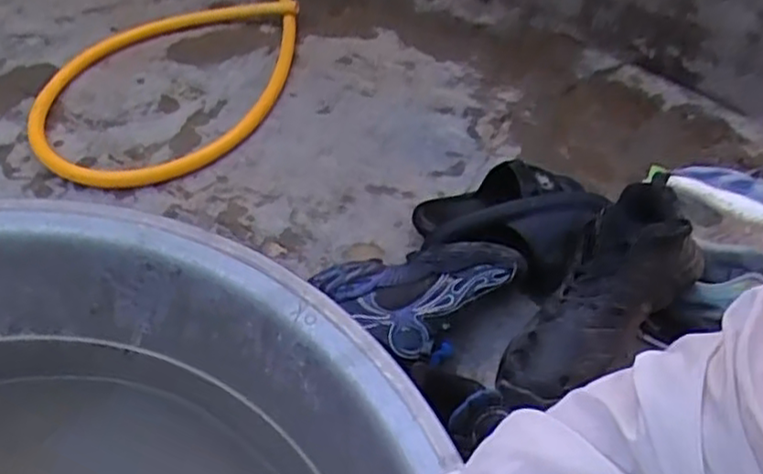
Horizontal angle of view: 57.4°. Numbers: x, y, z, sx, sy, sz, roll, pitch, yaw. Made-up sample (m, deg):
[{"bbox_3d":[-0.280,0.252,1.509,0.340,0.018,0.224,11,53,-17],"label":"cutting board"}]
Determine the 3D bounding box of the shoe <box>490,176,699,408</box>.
[{"bbox_3d":[0.214,0.050,0.649,0.090,0.095,0.300,32,54,27],"label":"shoe"}]

